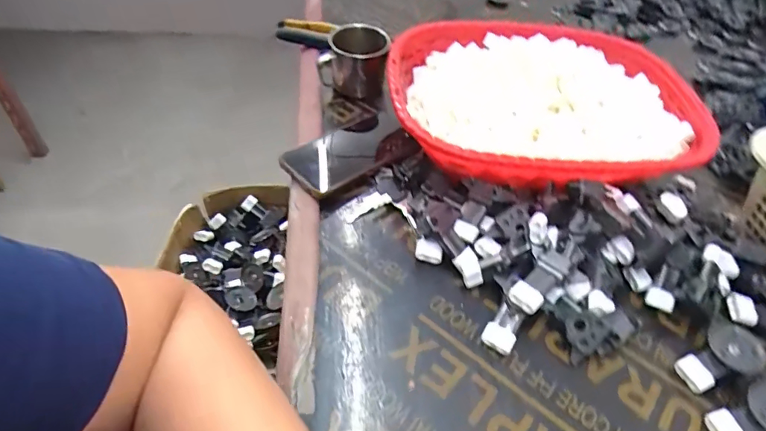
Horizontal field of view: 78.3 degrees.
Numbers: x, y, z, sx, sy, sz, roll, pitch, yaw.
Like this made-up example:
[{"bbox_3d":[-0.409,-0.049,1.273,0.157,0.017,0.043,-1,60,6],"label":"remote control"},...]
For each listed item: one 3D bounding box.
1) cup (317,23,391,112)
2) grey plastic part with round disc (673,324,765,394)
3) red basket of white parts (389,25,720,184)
[{"bbox_3d":[-0.036,-0.199,0.634,0.083,0.081,0.093,11,49,5],"label":"cup"},{"bbox_3d":[0.291,0.122,0.403,0.074,0.016,0.041,-30,54,-3],"label":"grey plastic part with round disc"},{"bbox_3d":[0.185,-0.128,0.570,0.347,0.094,0.273,1,49,-4],"label":"red basket of white parts"}]

